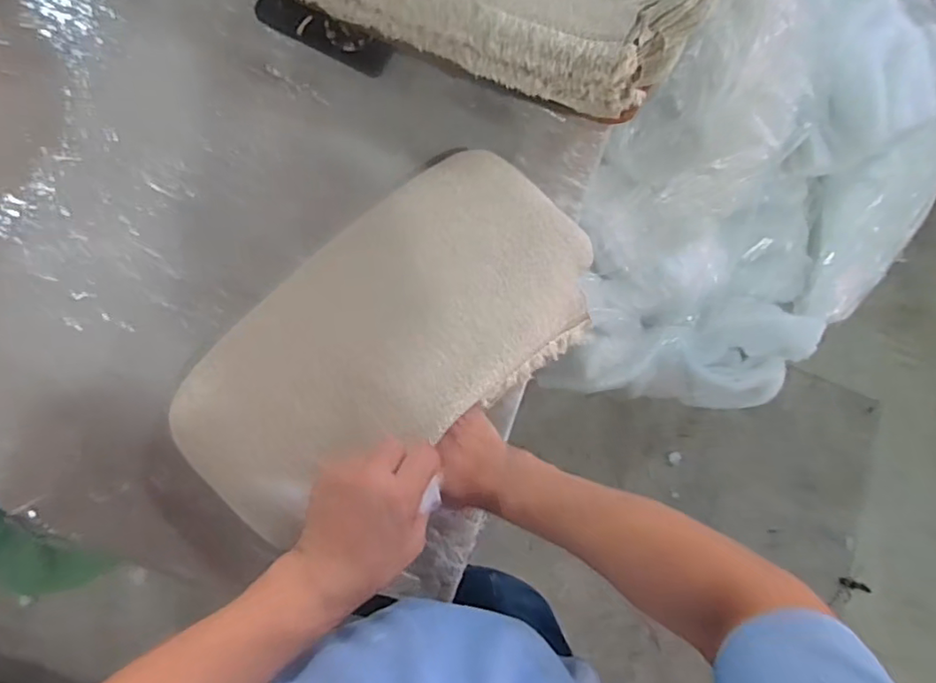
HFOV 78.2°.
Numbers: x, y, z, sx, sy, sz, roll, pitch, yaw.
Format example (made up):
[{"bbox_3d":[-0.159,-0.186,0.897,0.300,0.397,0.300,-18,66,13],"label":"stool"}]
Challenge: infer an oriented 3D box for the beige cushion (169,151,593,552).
[{"bbox_3d":[-0.073,-0.013,0.567,0.427,0.077,0.231,-39,88,-9],"label":"beige cushion"}]

